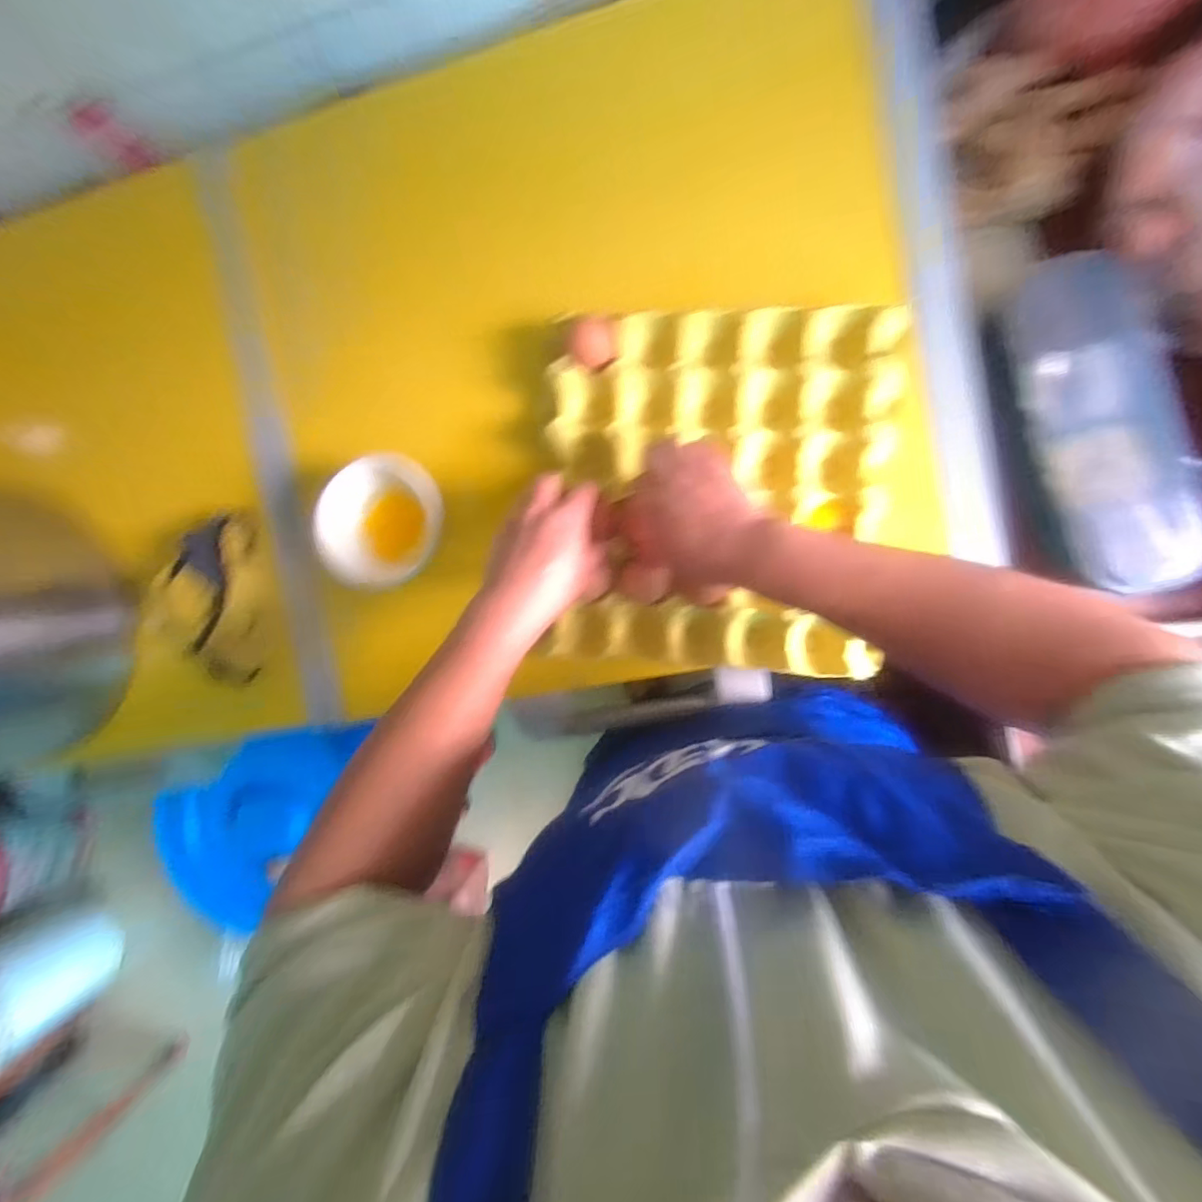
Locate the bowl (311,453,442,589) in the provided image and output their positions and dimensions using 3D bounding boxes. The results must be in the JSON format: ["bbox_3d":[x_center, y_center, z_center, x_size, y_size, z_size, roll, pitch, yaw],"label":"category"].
[{"bbox_3d":[-0.202,-0.072,0.522,0.123,0.063,0.102,-23,87,10],"label":"bowl"}]

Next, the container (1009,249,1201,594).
[{"bbox_3d":[0.394,-0.145,0.454,0.097,0.057,0.275,-13,89,10],"label":"container"}]

